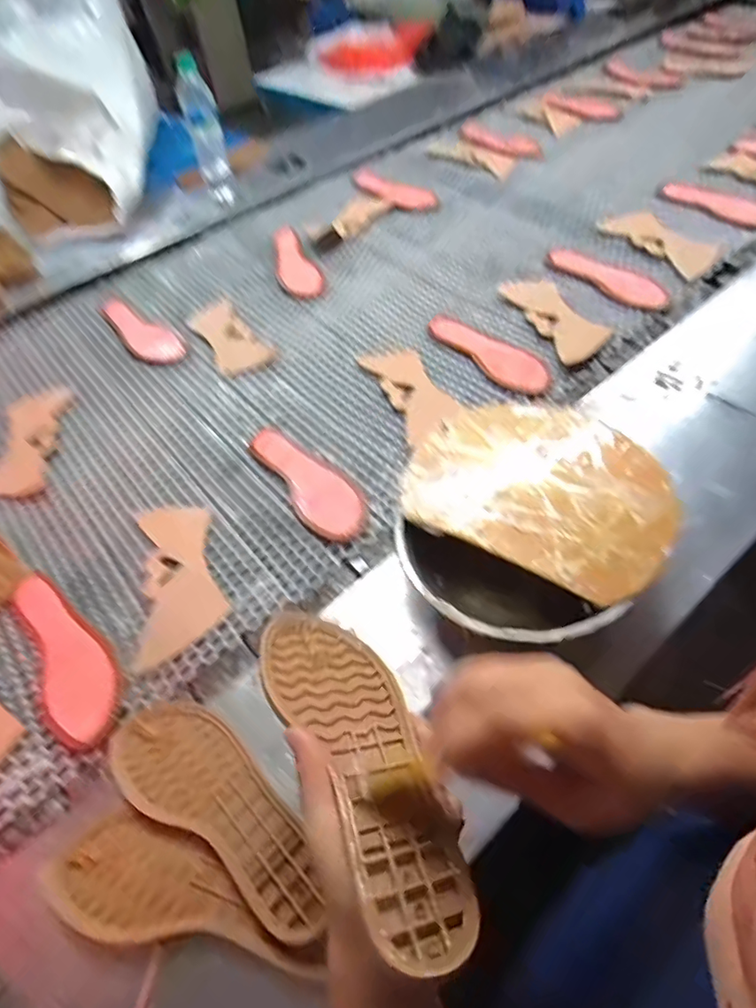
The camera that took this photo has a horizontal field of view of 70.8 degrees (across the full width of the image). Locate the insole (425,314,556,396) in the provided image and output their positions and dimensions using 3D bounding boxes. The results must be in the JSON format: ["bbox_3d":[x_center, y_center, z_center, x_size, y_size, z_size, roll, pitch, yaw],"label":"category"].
[{"bbox_3d":[0.162,-0.230,0.784,0.077,0.008,0.237,-27,51,-19],"label":"insole"}]

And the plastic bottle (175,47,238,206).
[{"bbox_3d":[-0.341,-0.730,1.062,0.060,0.244,0.080,-19,54,-9],"label":"plastic bottle"}]

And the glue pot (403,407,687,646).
[{"bbox_3d":[0.139,0.015,0.516,0.250,0.075,0.234,-3,53,3],"label":"glue pot"}]

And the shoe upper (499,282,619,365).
[{"bbox_3d":[0.274,-0.290,0.814,0.089,0.018,0.224,-16,51,-5],"label":"shoe upper"}]

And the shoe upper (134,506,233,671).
[{"bbox_3d":[-0.224,0.074,0.603,0.101,0.019,0.207,-15,54,-6],"label":"shoe upper"}]

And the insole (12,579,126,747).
[{"bbox_3d":[-0.325,0.155,0.551,0.077,0.018,0.207,-38,59,-21],"label":"insole"}]

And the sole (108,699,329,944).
[{"bbox_3d":[-0.124,0.231,0.418,0.222,0.024,0.080,28,61,23],"label":"sole"}]

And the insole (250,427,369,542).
[{"bbox_3d":[-0.086,-0.030,0.661,0.074,0.028,0.210,-34,58,-18],"label":"insole"}]

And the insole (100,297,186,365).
[{"bbox_3d":[-0.400,-0.295,0.899,0.070,0.008,0.230,-35,58,-19],"label":"insole"}]

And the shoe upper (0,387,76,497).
[{"bbox_3d":[-0.502,-0.092,0.765,0.088,0.007,0.212,-10,53,-2],"label":"shoe upper"}]

